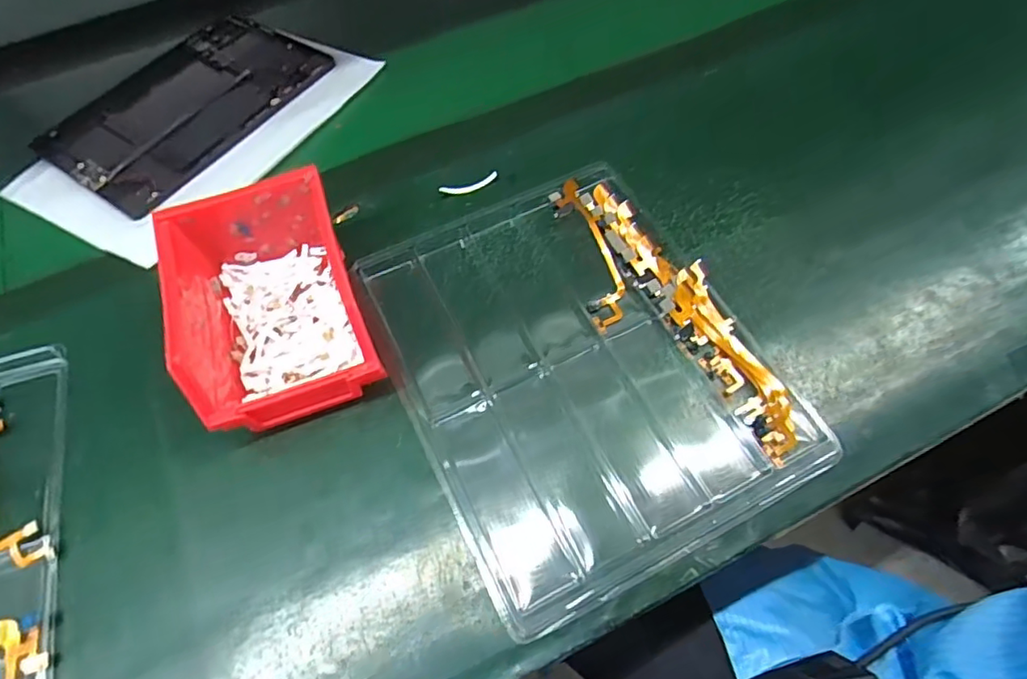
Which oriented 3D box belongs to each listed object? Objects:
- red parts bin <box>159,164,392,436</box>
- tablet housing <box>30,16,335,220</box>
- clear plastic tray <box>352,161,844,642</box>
[{"bbox_3d":[-0.153,-0.021,0.367,0.102,0.074,0.139,-19,61,-8],"label":"red parts bin"},{"bbox_3d":[-0.306,-0.221,0.537,0.175,0.016,0.236,29,66,17],"label":"tablet housing"},{"bbox_3d":[0.039,0.008,0.379,0.222,0.014,0.273,-25,62,-11],"label":"clear plastic tray"}]

